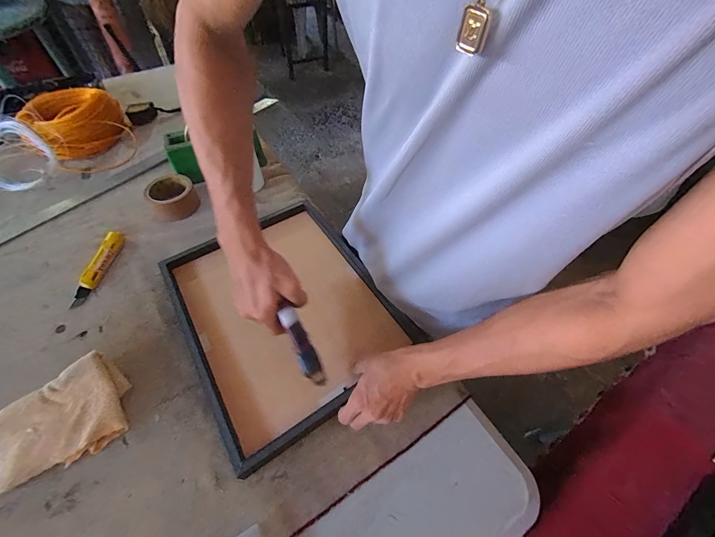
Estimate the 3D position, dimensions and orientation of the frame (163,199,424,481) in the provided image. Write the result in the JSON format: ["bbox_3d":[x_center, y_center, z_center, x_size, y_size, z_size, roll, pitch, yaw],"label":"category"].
[{"bbox_3d":[-0.130,0.062,0.536,0.317,0.035,0.393,-29,60,-19],"label":"frame"}]

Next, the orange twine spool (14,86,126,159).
[{"bbox_3d":[-0.733,-0.386,0.814,0.184,0.105,0.193,1,53,-2],"label":"orange twine spool"}]

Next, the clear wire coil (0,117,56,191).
[{"bbox_3d":[-0.838,-0.275,0.744,0.245,0.055,0.141,29,57,18],"label":"clear wire coil"}]

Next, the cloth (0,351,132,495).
[{"bbox_3d":[-0.402,0.207,0.423,0.154,0.033,0.128,-35,62,-25],"label":"cloth"}]

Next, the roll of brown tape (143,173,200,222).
[{"bbox_3d":[-0.399,-0.158,0.668,0.093,0.052,0.093,1,53,-2],"label":"roll of brown tape"}]

